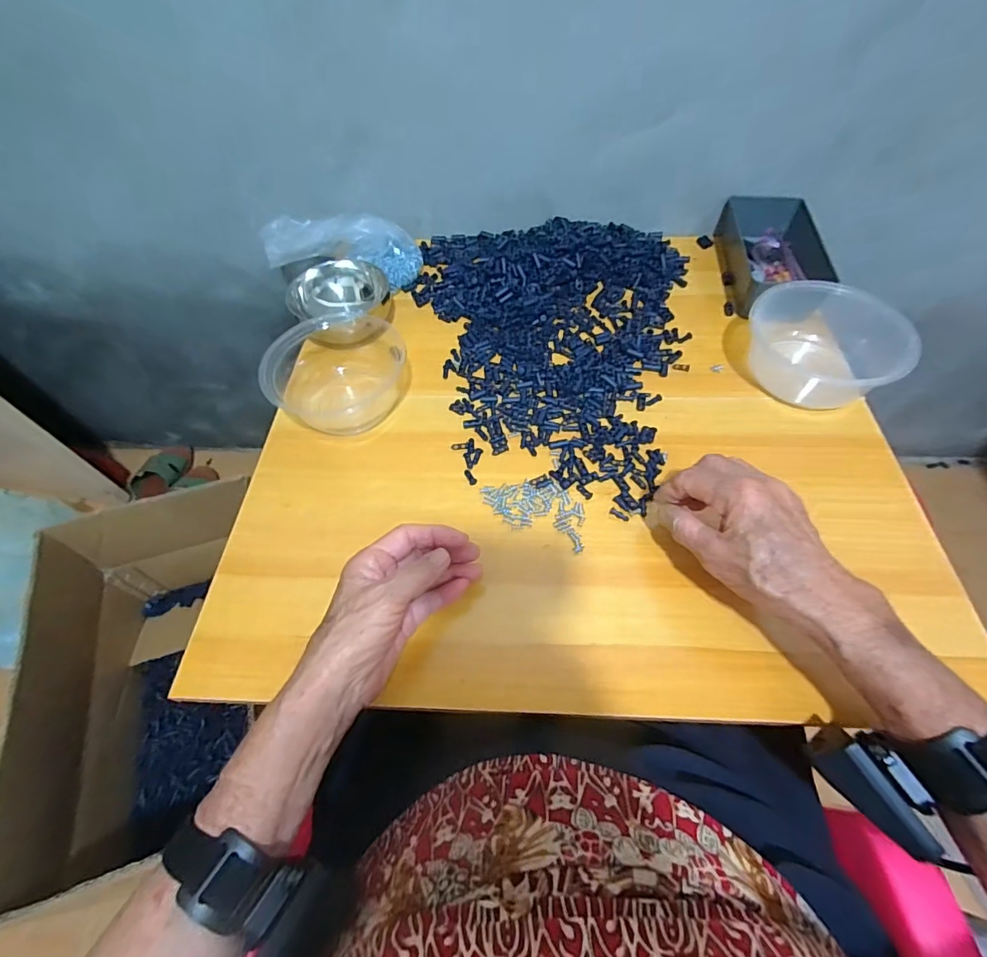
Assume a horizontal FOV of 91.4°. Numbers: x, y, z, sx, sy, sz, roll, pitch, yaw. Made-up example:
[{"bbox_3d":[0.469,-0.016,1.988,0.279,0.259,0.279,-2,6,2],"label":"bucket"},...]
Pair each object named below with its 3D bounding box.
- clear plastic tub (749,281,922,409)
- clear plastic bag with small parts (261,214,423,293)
[{"bbox_3d":[0.326,-0.139,0.482,0.114,0.053,0.123,-14,58,-5],"label":"clear plastic tub"},{"bbox_3d":[-0.189,-0.276,0.588,0.188,0.071,0.064,-2,58,3],"label":"clear plastic bag with small parts"}]

